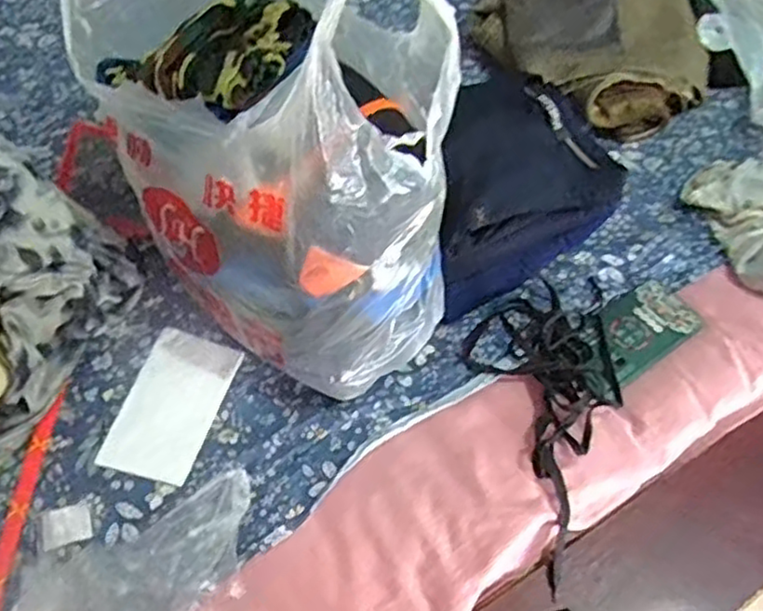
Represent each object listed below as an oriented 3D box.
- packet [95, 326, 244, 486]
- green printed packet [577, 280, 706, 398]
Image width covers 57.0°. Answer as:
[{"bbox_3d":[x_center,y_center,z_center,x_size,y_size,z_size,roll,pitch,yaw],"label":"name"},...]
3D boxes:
[{"bbox_3d":[-0.193,0.089,0.653,0.082,0.008,0.149,14,56,4],"label":"packet"},{"bbox_3d":[0.260,0.030,0.733,0.170,0.009,0.076,-28,61,-27],"label":"green printed packet"}]

